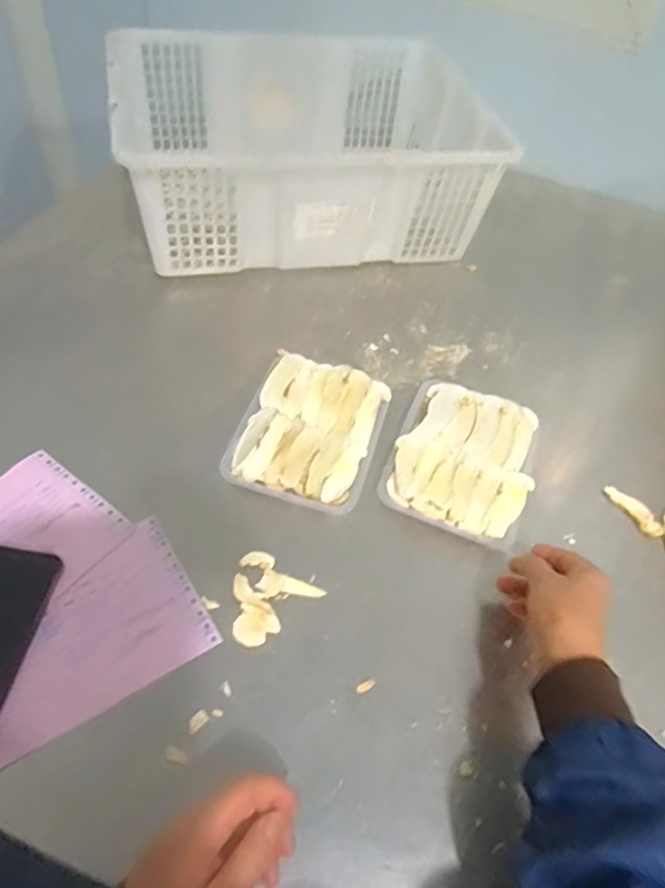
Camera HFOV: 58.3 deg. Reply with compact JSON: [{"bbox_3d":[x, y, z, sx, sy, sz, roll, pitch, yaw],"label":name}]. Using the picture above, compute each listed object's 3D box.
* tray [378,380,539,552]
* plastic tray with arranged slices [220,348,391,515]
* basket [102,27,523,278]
[{"bbox_3d":[0.136,0.012,0.616,0.136,0.024,0.174,20,53,10],"label":"tray"},{"bbox_3d":[-0.023,-0.016,0.613,0.135,0.030,0.164,17,52,7],"label":"plastic tray with arranged slices"},{"bbox_3d":[-0.038,-0.403,0.832,0.452,0.183,0.354,-9,53,-13],"label":"basket"}]

